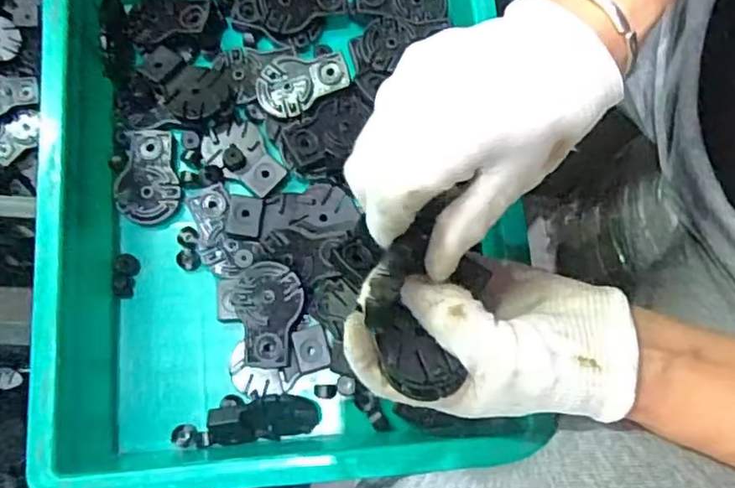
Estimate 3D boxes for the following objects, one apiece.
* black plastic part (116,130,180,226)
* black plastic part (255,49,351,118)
[{"bbox_3d":[-0.148,-0.045,0.428,0.040,0.004,0.064,-11,76,-1],"label":"black plastic part"},{"bbox_3d":[-0.045,-0.109,0.435,0.062,0.011,0.042,-3,76,1],"label":"black plastic part"}]

